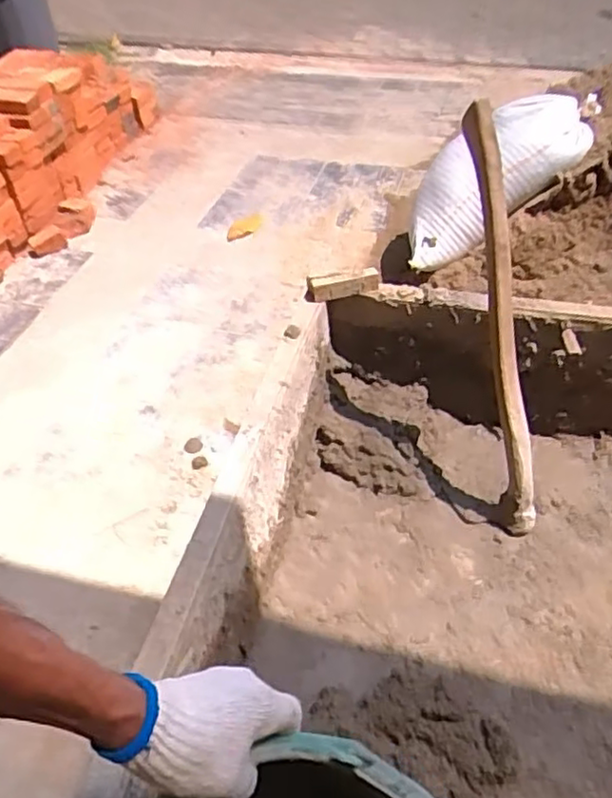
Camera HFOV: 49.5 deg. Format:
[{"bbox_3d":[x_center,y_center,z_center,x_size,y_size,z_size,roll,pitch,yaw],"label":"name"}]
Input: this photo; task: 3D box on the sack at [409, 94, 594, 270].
[{"bbox_3d":[0.454,-0.589,1.693,0.552,0.161,0.291,-40,44,17],"label":"sack"}]

